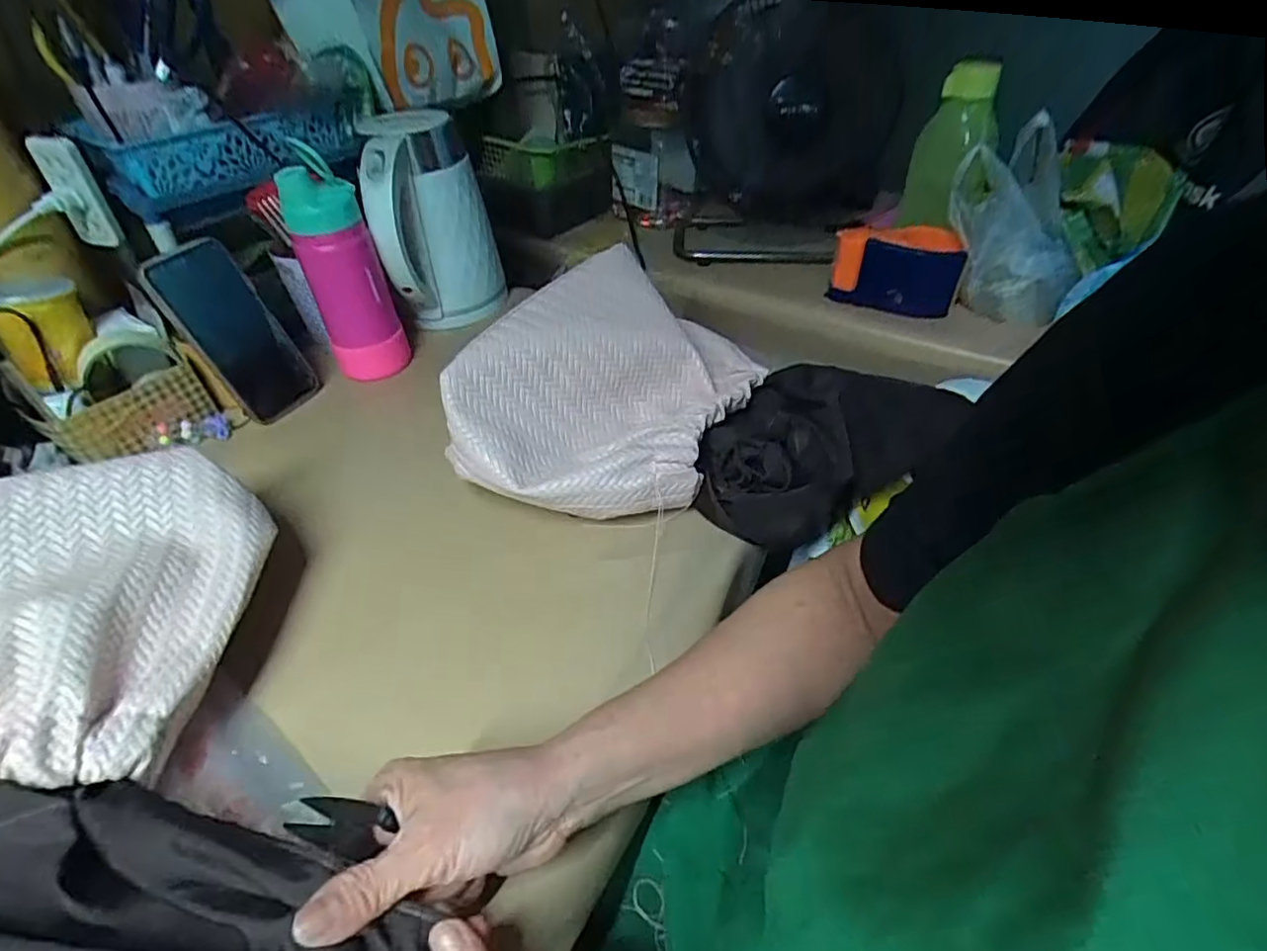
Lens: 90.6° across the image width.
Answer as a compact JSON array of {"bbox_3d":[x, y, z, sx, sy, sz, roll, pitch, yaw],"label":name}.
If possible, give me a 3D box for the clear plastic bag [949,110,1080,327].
[{"bbox_3d":[0.451,-0.301,0.739,0.148,0.182,0.128,17,45,21],"label":"clear plastic bag"}]

